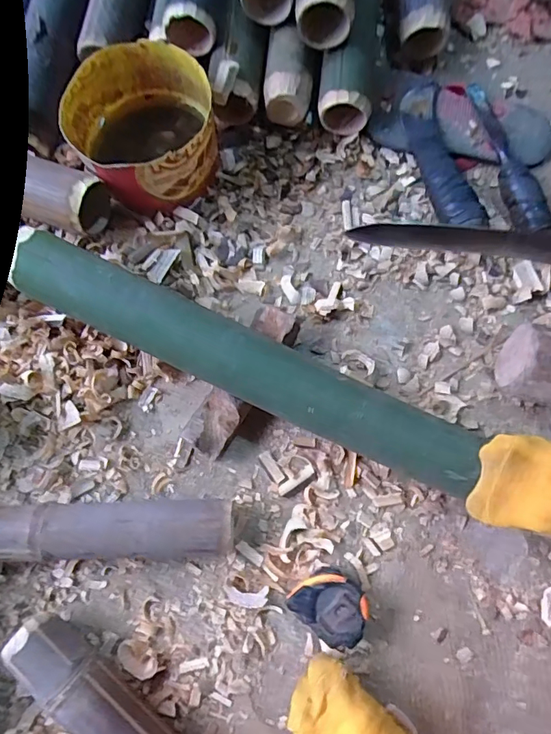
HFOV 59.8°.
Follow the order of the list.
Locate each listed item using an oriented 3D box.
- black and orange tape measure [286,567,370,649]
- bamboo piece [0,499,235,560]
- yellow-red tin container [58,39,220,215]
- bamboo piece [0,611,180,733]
[{"bbox_3d":[0.052,0.224,0.455,0.068,0.034,0.054,37,80,6],"label":"black and orange tape measure"},{"bbox_3d":[-0.164,0.156,0.462,0.243,0.050,0.049,-1,78,-1],"label":"bamboo piece"},{"bbox_3d":[-0.144,-0.265,0.539,0.152,0.078,0.160,0,78,-1],"label":"yellow-red tin container"},{"bbox_3d":[-0.135,0.320,0.429,0.250,0.053,0.049,41,81,7],"label":"bamboo piece"}]

